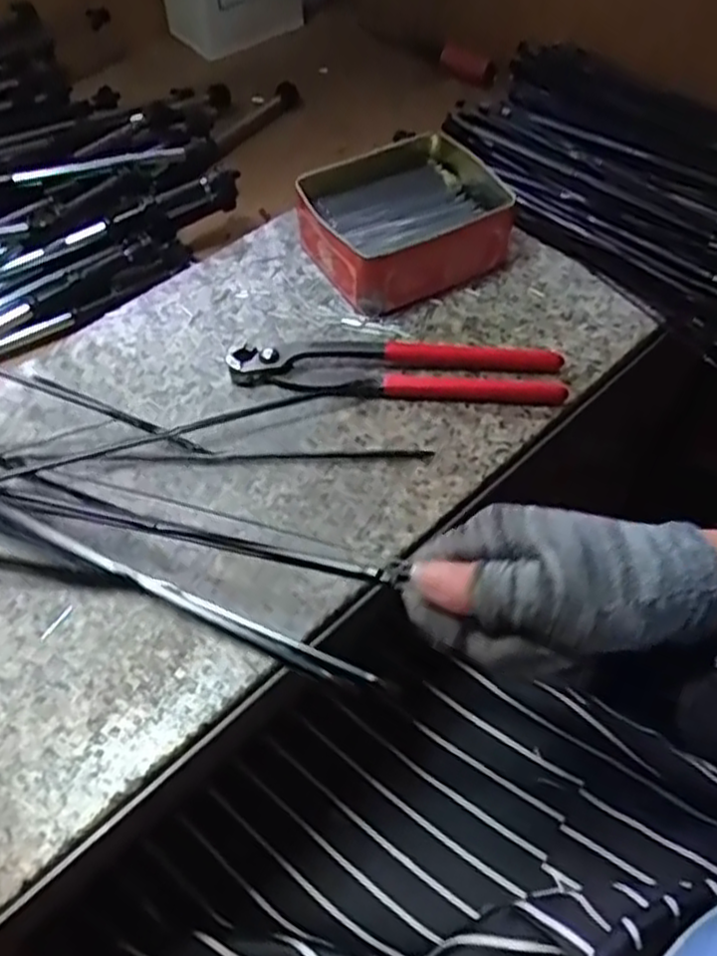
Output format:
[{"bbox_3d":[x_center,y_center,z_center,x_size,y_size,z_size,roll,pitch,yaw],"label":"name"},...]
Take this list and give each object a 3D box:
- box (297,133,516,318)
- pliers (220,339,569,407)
[{"bbox_3d":[0.030,-0.172,0.500,0.119,0.043,0.097,-28,58,-18],"label":"box"},{"bbox_3d":[0.023,-0.064,0.444,0.192,0.015,0.040,-2,54,0],"label":"pliers"}]

